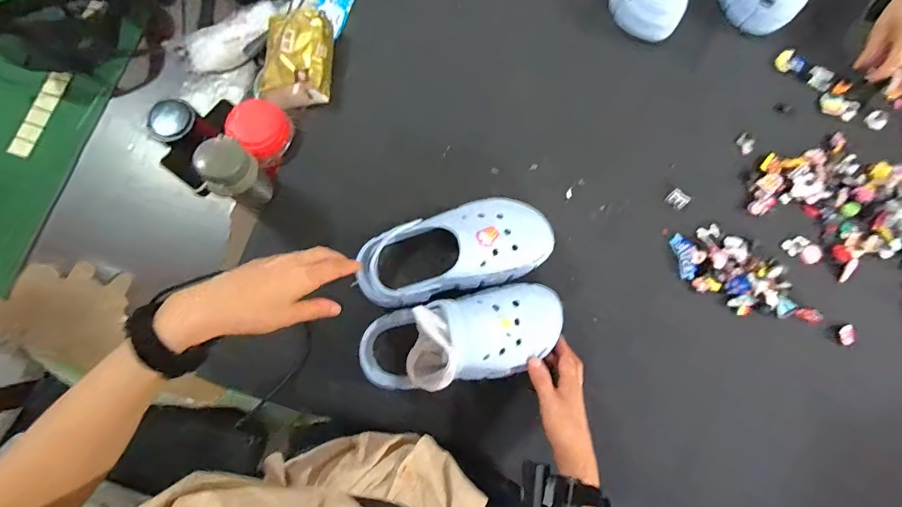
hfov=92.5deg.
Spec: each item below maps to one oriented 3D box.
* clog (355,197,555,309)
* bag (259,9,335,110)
[{"bbox_3d":[0.004,-0.004,0.564,0.248,0.079,0.106,-15,80,0],"label":"clog"},{"bbox_3d":[-0.238,-0.302,0.666,0.101,0.055,0.136,3,79,1],"label":"bag"}]

